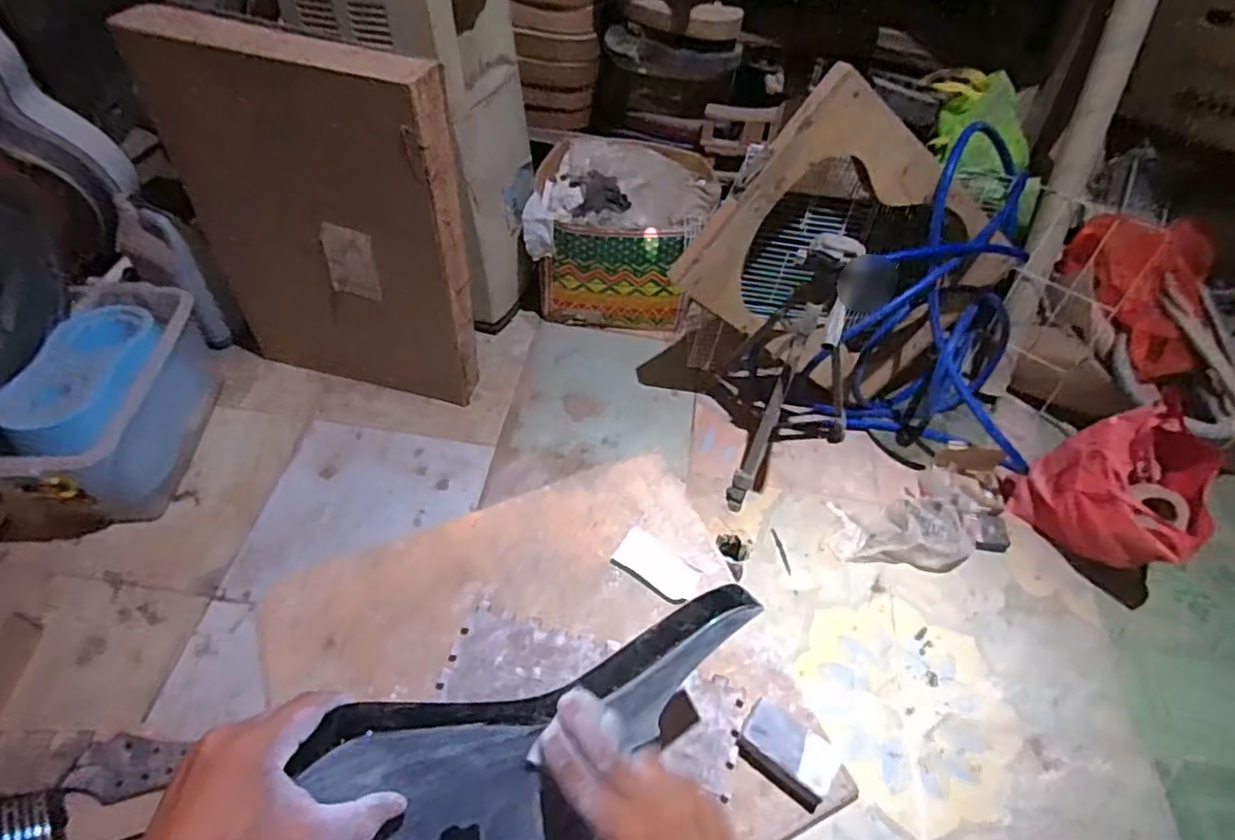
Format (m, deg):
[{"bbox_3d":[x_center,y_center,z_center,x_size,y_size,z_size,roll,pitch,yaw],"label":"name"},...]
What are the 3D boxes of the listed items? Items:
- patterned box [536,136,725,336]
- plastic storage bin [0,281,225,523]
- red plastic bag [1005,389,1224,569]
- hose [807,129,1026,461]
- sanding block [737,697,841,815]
[{"bbox_3d":[0.012,-0.448,1.570,0.400,0.313,0.340,4,52,-3],"label":"patterned box"},{"bbox_3d":[-0.914,-0.035,1.207,0.237,0.231,0.438,4,51,-2],"label":"plastic storage bin"},{"bbox_3d":[0.940,0.137,1.213,0.194,0.288,0.258,-29,60,-25],"label":"red plastic bag"},{"bbox_3d":[0.686,-0.230,1.333,0.417,0.509,0.471,20,53,11],"label":"hose"},{"bbox_3d":[0.166,0.324,0.628,0.090,0.034,0.056,31,56,19],"label":"sanding block"}]

